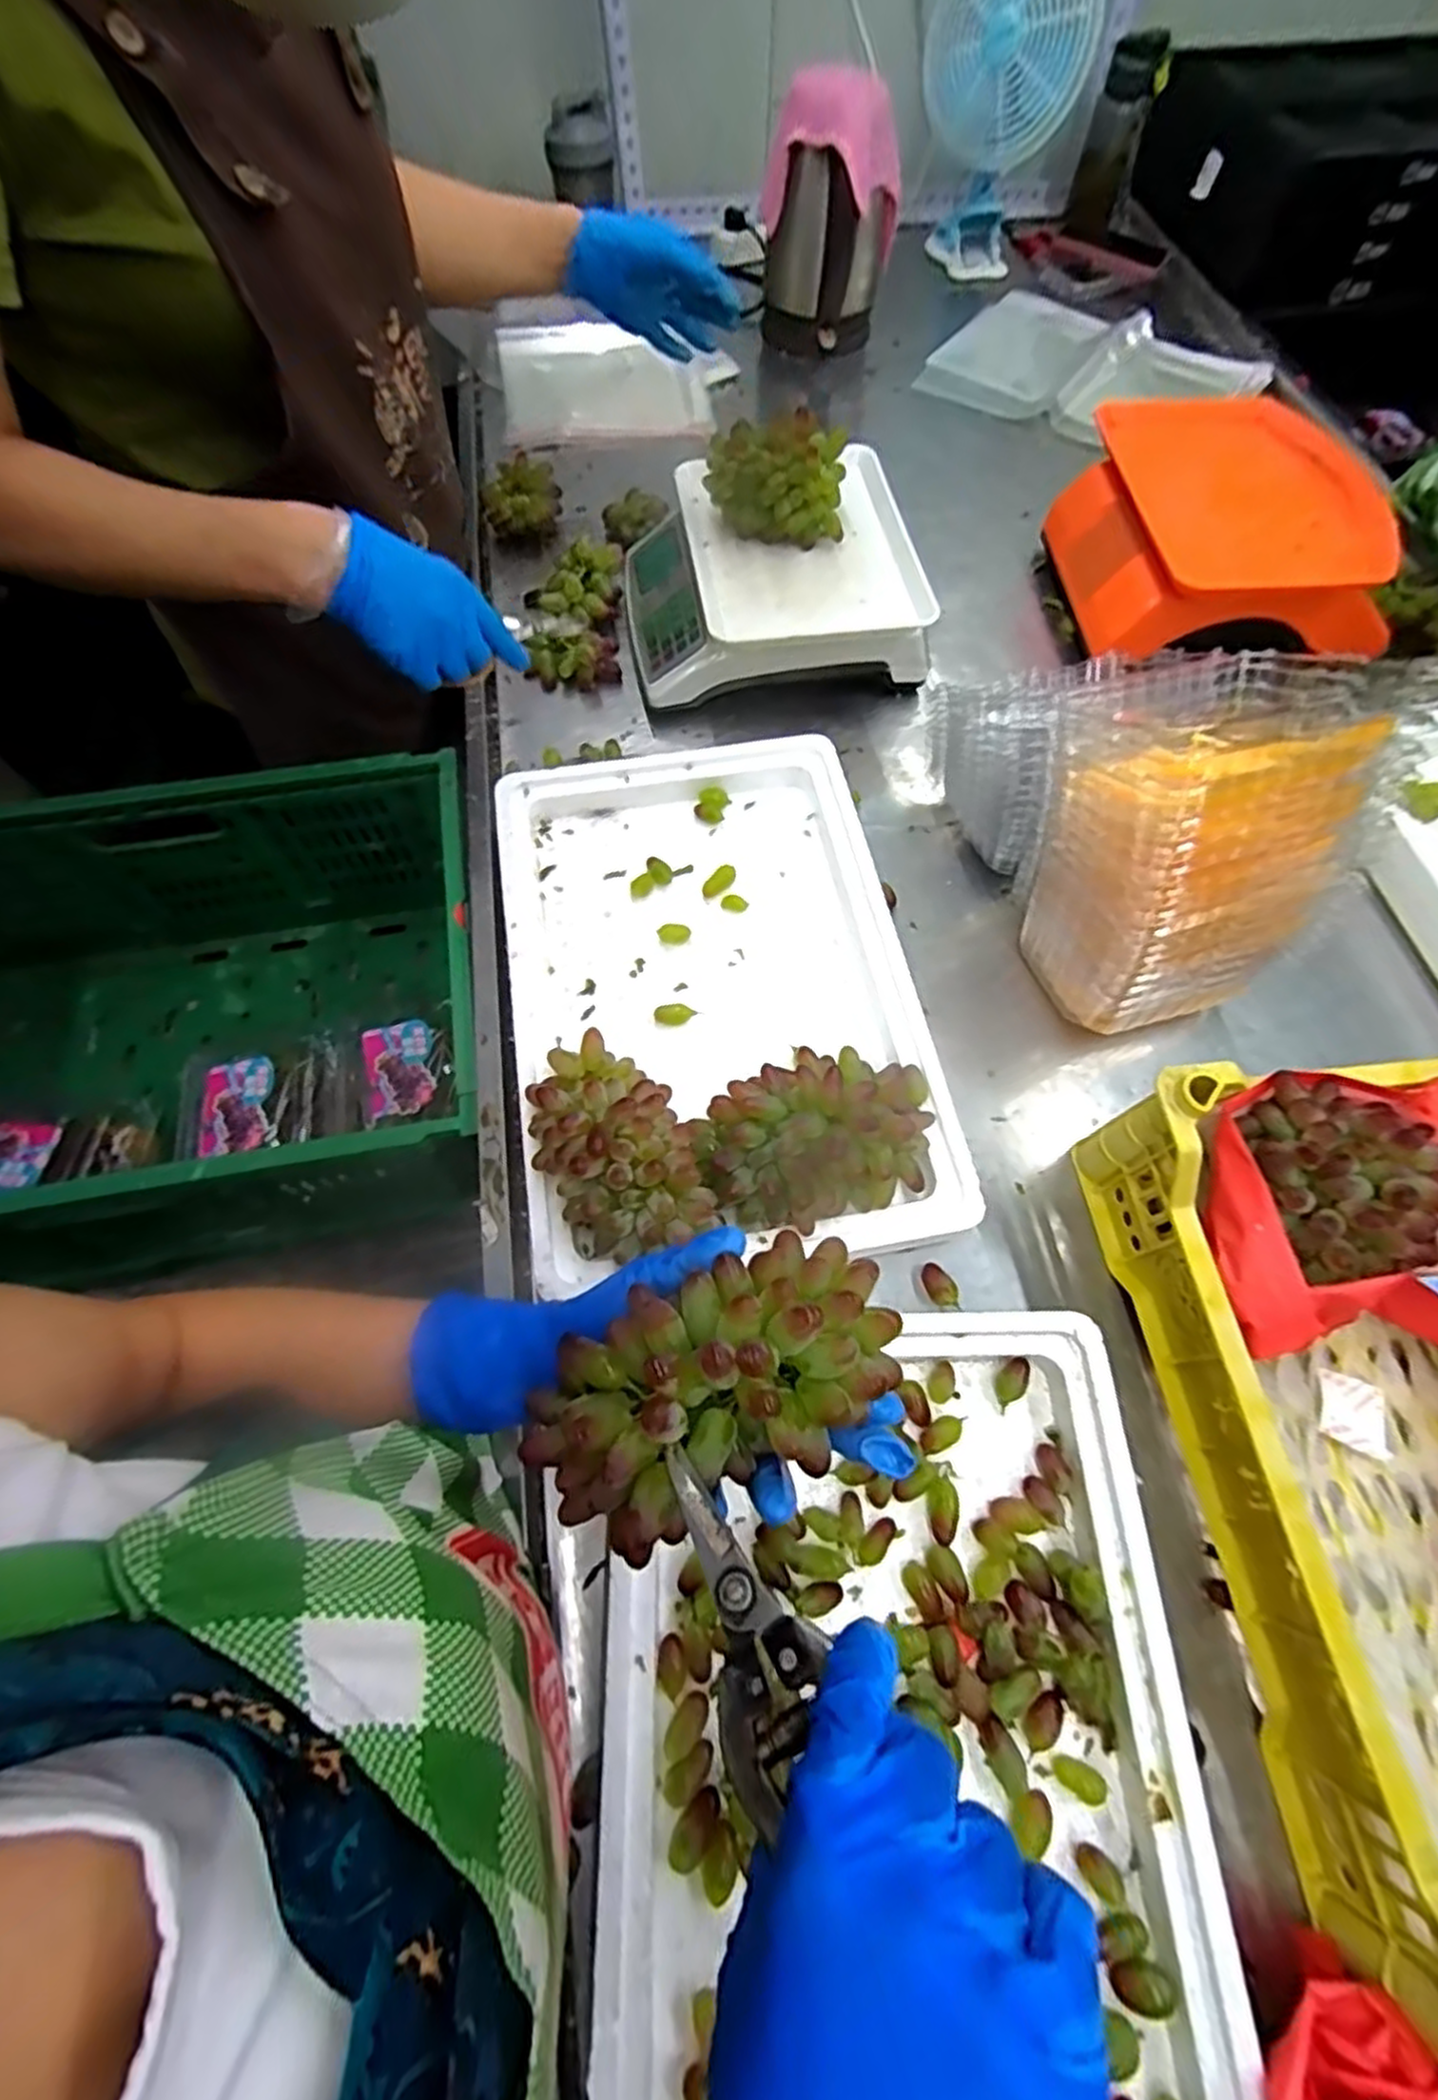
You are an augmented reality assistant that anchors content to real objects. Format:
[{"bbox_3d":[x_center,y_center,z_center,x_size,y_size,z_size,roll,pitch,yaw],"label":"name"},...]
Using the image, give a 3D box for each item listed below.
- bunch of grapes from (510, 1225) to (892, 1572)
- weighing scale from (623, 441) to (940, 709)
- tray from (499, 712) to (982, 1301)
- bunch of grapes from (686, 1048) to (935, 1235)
[{"bbox_3d":[-0.003,0.124,0.278,0.138,0.055,0.074,-23,66,-8],"label":"bunch of grapes"},{"bbox_3d":[0.048,-0.463,0.766,0.271,0.096,0.271,-5,65,-3],"label":"weighing scale"},{"bbox_3d":[-0.006,-0.057,0.580,0.307,0.070,0.449,-10,66,-6],"label":"tray"},{"bbox_3d":[0.070,0.058,0.511,0.168,0.082,0.111,-23,67,-11],"label":"bunch of grapes"}]

